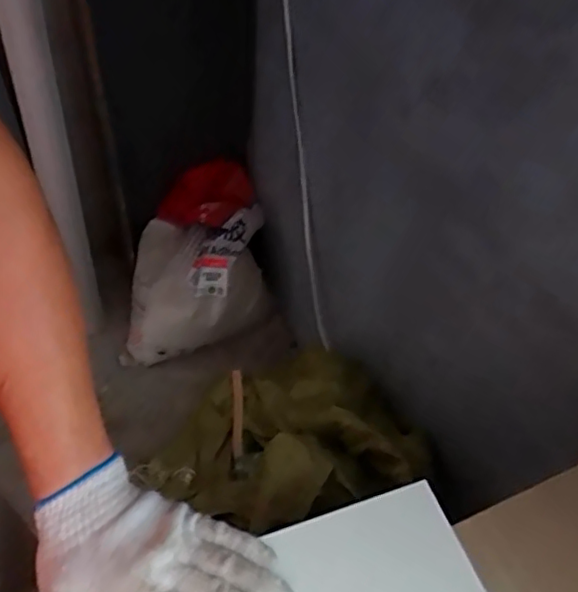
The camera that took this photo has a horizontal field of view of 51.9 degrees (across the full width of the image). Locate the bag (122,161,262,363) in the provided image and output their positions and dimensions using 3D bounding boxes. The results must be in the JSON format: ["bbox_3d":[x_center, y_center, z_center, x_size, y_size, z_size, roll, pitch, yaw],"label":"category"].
[{"bbox_3d":[-0.218,-0.074,1.475,0.321,0.326,0.383,9,49,2],"label":"bag"}]

